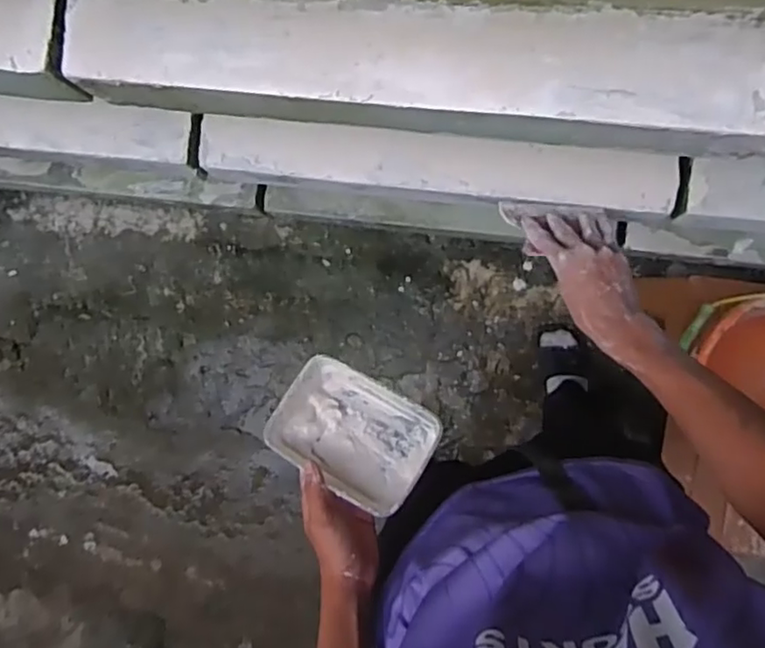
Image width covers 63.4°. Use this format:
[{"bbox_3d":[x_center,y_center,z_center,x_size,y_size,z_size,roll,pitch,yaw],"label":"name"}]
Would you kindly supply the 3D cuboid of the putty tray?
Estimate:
[{"bbox_3d":[-0.030,0.113,0.645,0.165,0.042,0.112,27,74,20],"label":"putty tray"}]

